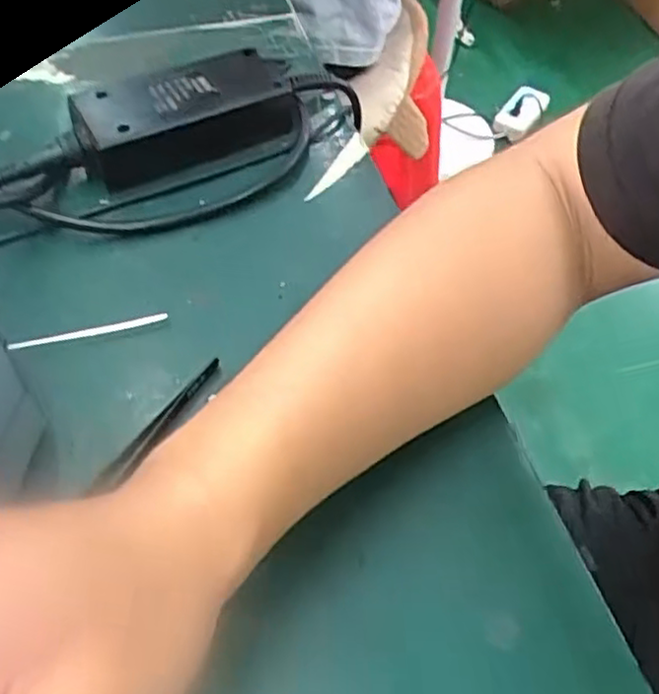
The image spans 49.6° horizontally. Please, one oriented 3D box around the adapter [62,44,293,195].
[{"bbox_3d":[-0.079,-0.132,0.405,0.123,0.036,0.056,-23,58,-18],"label":"adapter"}]

